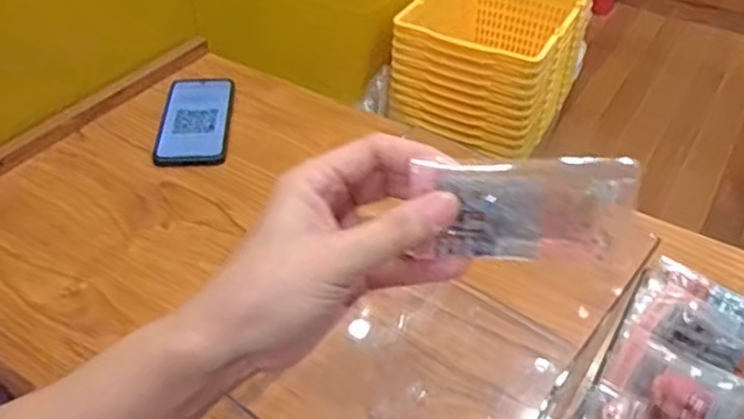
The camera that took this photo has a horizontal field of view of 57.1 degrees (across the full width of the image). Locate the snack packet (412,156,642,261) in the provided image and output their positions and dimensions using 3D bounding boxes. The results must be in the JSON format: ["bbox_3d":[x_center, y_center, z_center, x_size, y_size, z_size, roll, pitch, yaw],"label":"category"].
[{"bbox_3d":[0.064,0.000,0.287,0.087,0.043,0.006,-1,19,12],"label":"snack packet"}]

